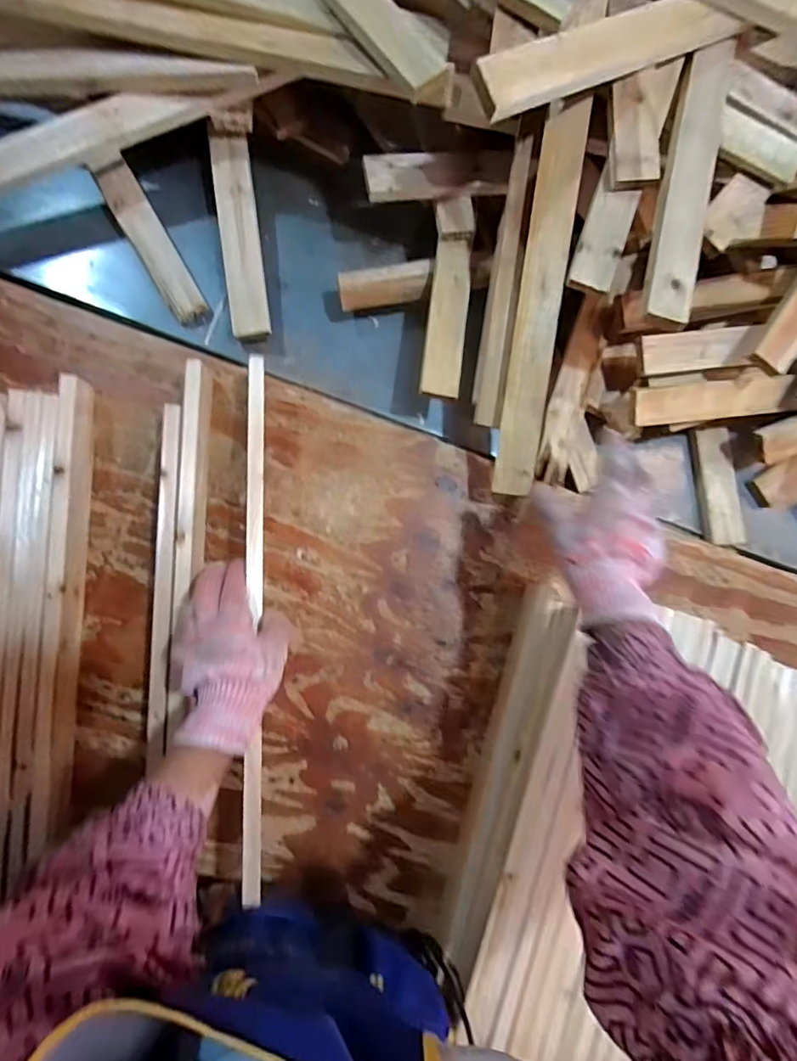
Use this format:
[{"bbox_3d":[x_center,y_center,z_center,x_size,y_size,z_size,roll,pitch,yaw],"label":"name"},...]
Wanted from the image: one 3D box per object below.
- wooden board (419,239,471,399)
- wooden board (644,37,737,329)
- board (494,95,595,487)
[{"bbox_3d":[0.054,-0.231,0.535,0.040,0.012,0.178,8,83,-7],"label":"wooden board"},{"bbox_3d":[0.270,-0.326,0.464,0.043,0.017,0.281,14,83,-7],"label":"wooden board"},{"bbox_3d":[0.139,-0.216,0.495,0.040,0.017,0.361,5,101,-6],"label":"board"}]

